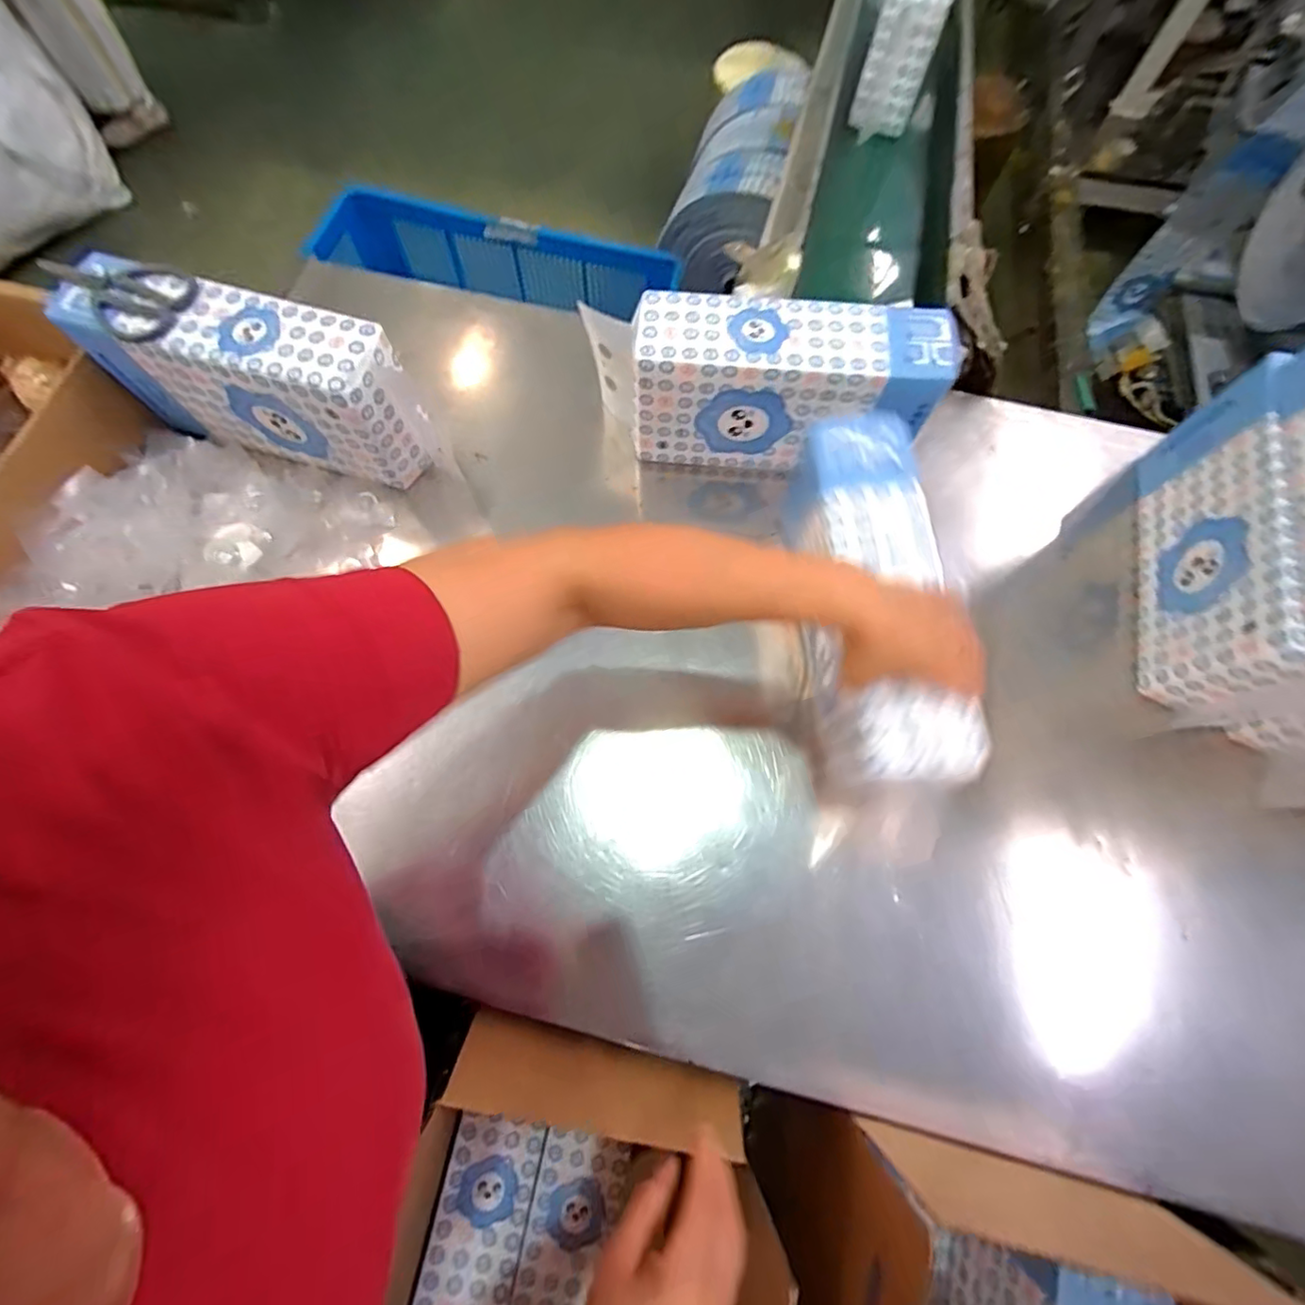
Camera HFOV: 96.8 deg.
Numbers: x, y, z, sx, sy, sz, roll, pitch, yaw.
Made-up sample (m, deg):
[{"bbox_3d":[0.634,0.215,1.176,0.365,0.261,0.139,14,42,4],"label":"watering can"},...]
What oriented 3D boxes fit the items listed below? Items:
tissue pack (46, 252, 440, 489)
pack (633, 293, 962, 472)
[{"bbox_3d":[-0.405,-0.281,0.617,0.346,0.161,0.093,16,72,4],"label":"tissue pack"},{"bbox_3d":[0.140,-0.281,0.629,0.306,0.155,0.084,4,72,0],"label":"pack"}]

